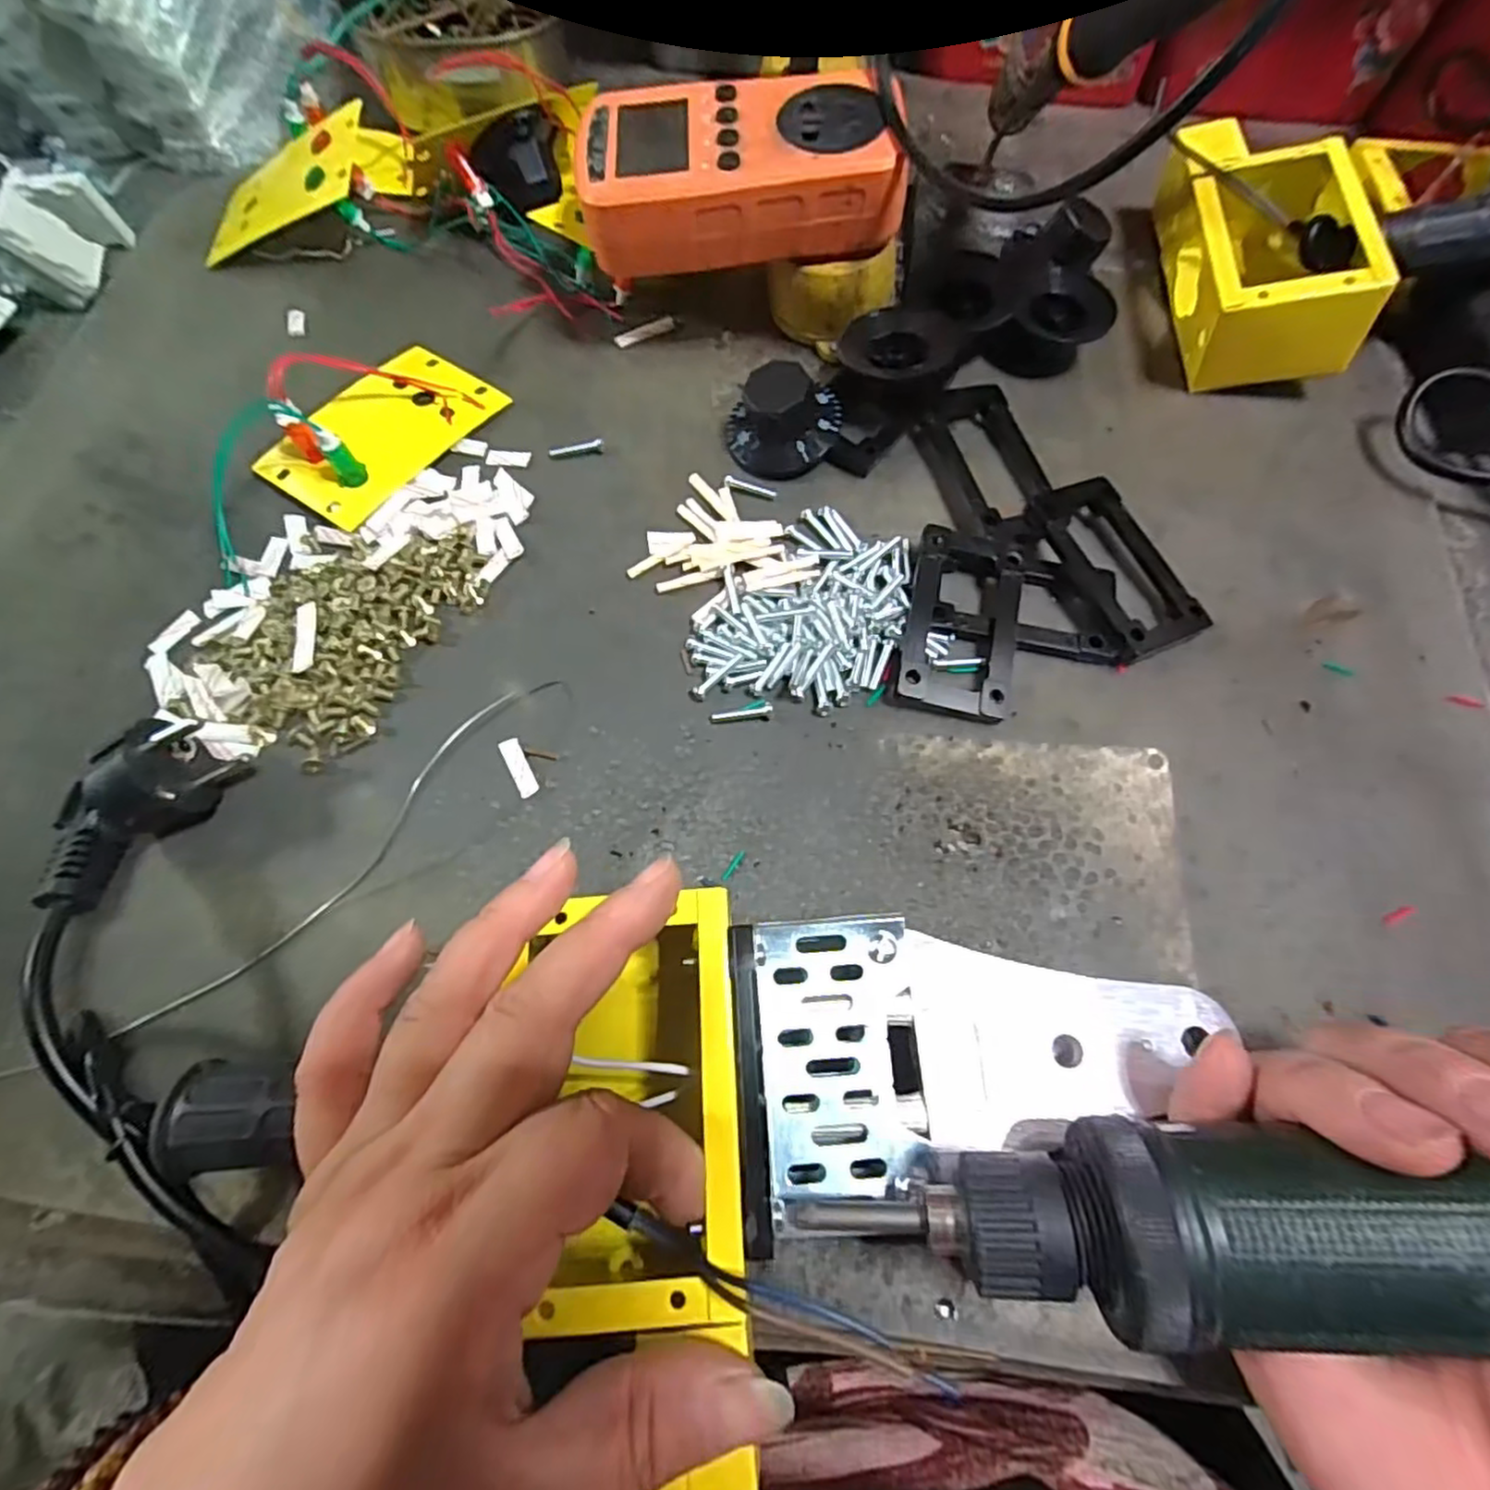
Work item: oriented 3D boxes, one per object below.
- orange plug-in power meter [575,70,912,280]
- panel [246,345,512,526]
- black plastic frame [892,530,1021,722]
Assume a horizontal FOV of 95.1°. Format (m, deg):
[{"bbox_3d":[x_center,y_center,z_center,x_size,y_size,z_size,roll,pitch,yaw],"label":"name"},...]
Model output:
[{"bbox_3d":[-0.005,-0.232,0.278,0.131,0.038,0.067,-4,70,-2],"label":"orange plug-in power meter"},{"bbox_3d":[-0.156,-0.141,0.284,0.058,0.035,0.094,31,71,11],"label":"panel"},{"bbox_3d":[0.083,-0.048,0.259,0.041,0.011,0.076,13,69,4],"label":"black plastic frame"}]

